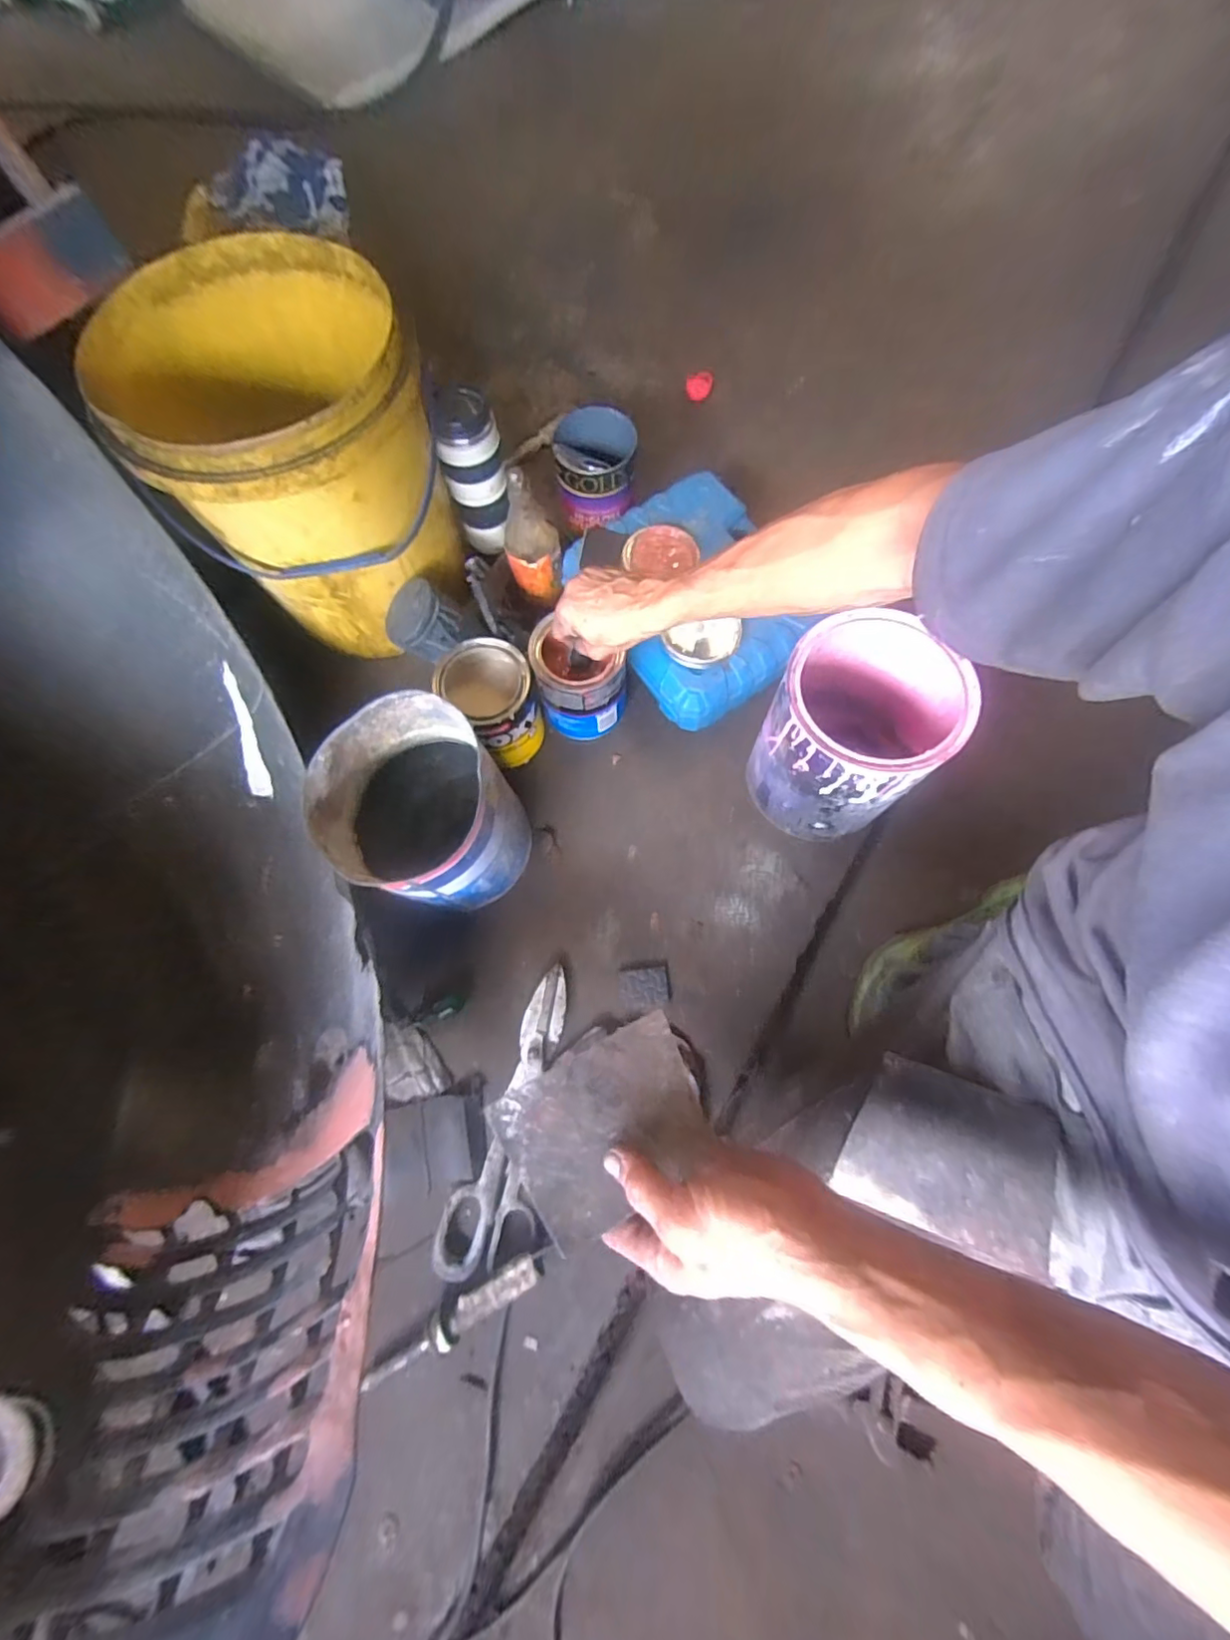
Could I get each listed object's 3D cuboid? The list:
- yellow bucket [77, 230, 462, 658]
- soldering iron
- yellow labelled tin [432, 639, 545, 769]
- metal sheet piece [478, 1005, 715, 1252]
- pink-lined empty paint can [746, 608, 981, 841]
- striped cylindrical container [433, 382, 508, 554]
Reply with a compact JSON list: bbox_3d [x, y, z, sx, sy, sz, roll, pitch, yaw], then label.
[{"bbox_3d":[-0.328,-0.378,0.620,0.254,0.271,0.281,-28,74,-7],"label":"yellow bucket"},{"bbox_3d":[-0.145,0.450,0.504,0.179,0.022,0.027,-32,74,-8],"label":"soldering iron"},{"bbox_3d":[-0.137,-0.130,0.660,0.094,0.124,0.102,-1,72,2],"label":"yellow labelled tin"},{"bbox_3d":[-0.004,0.174,0.338,0.115,0.005,0.084,-31,63,-18],"label":"metal sheet piece"},{"bbox_3d":[0.231,-0.081,0.594,0.151,0.214,0.152,-1,72,2],"label":"pink-lined empty paint can"},{"bbox_3d":[-0.169,-0.420,0.686,0.073,0.179,0.064,-23,73,-5],"label":"striped cylindrical container"}]

